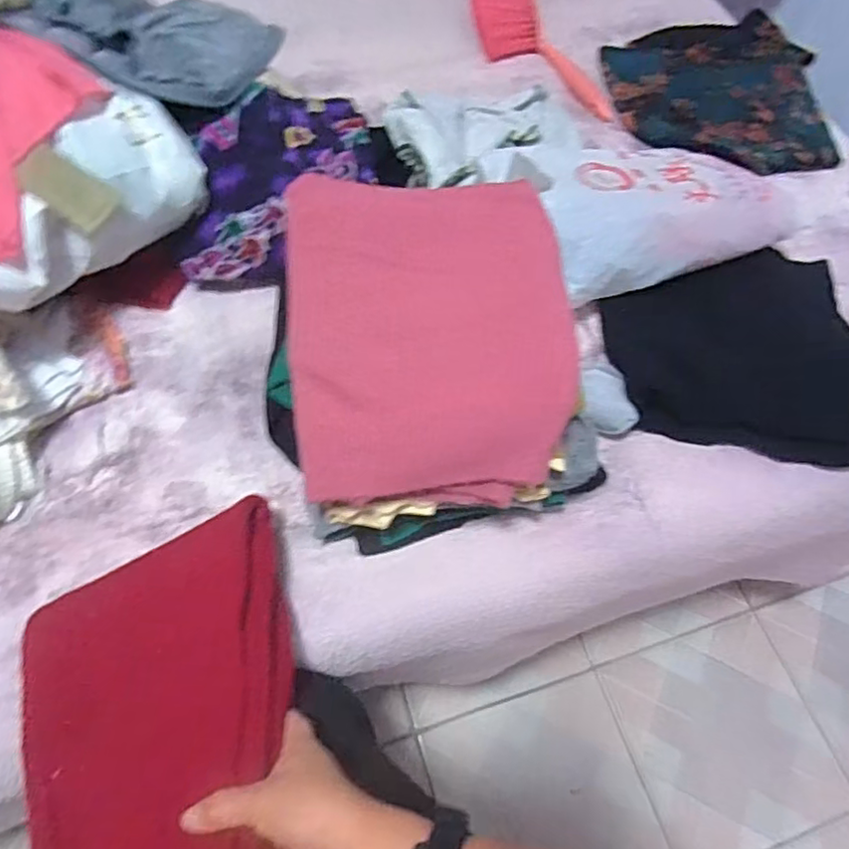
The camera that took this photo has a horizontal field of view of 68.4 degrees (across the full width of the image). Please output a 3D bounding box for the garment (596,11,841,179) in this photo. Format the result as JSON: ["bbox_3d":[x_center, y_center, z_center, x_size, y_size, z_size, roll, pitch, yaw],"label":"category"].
[{"bbox_3d":[0.433,-0.496,0.922,0.297,0.052,0.327,-6,62,-6],"label":"garment"}]

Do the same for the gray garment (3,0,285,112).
[{"bbox_3d":[-0.407,-0.511,0.720,0.433,0.171,0.283,25,63,10],"label":"gray garment"}]

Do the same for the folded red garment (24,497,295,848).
[{"bbox_3d":[-0.182,0.232,0.441,0.189,0.048,0.326,-18,54,-5],"label":"folded red garment"}]

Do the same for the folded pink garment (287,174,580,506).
[{"bbox_3d":[0.007,-0.080,0.542,0.241,0.025,0.285,-2,81,-6],"label":"folded pink garment"}]

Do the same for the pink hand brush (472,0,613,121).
[{"bbox_3d":[0.161,-0.609,0.979,0.131,0.040,0.382,-16,64,-11],"label":"pink hand brush"}]

